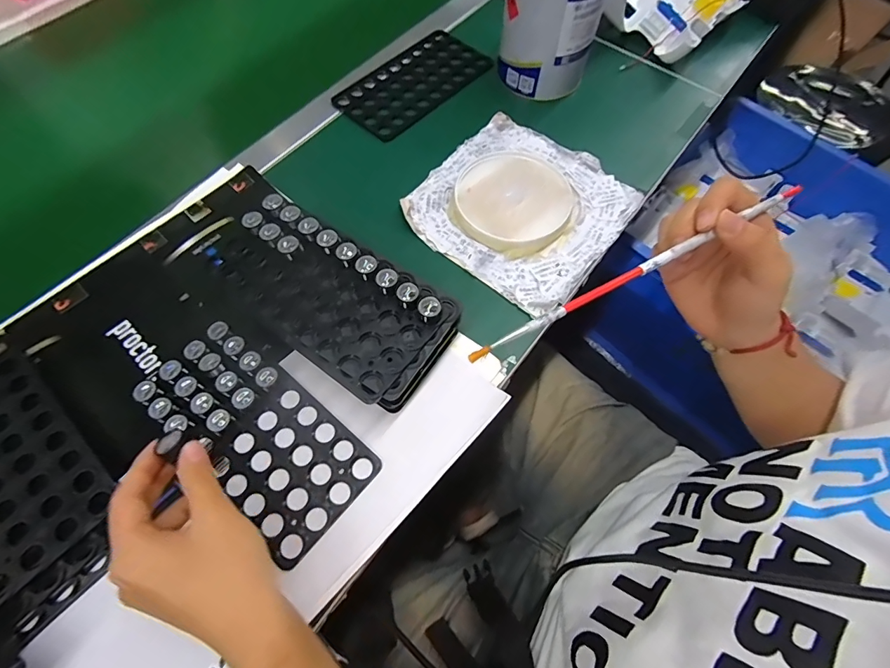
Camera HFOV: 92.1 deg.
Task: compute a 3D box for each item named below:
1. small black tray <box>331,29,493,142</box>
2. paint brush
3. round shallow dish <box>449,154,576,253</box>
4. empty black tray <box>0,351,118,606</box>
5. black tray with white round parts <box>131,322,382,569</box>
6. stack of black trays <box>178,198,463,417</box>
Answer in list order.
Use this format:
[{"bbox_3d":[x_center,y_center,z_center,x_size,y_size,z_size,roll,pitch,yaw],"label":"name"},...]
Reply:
[{"bbox_3d":[-0.040,-0.315,0.534,0.191,0.005,0.103,-42,71,-18],"label":"small black tray"},{"bbox_3d":[0.125,-0.043,0.259,0.254,0.010,0.008,-26,67,-12],"label":"paint brush"},{"bbox_3d":[0.070,-0.137,0.443,0.117,0.019,0.116,0,65,0],"label":"round shallow dish"},{"bbox_3d":[-0.333,0.099,0.325,0.178,0.021,0.103,40,72,18],"label":"empty black tray"},{"bbox_3d":[-0.151,0.076,0.343,0.190,0.021,0.093,36,70,15],"label":"black tray with white round parts"},{"bbox_3d":[-0.103,-0.038,0.358,0.218,0.033,0.104,33,77,10],"label":"stack of black trays"}]

